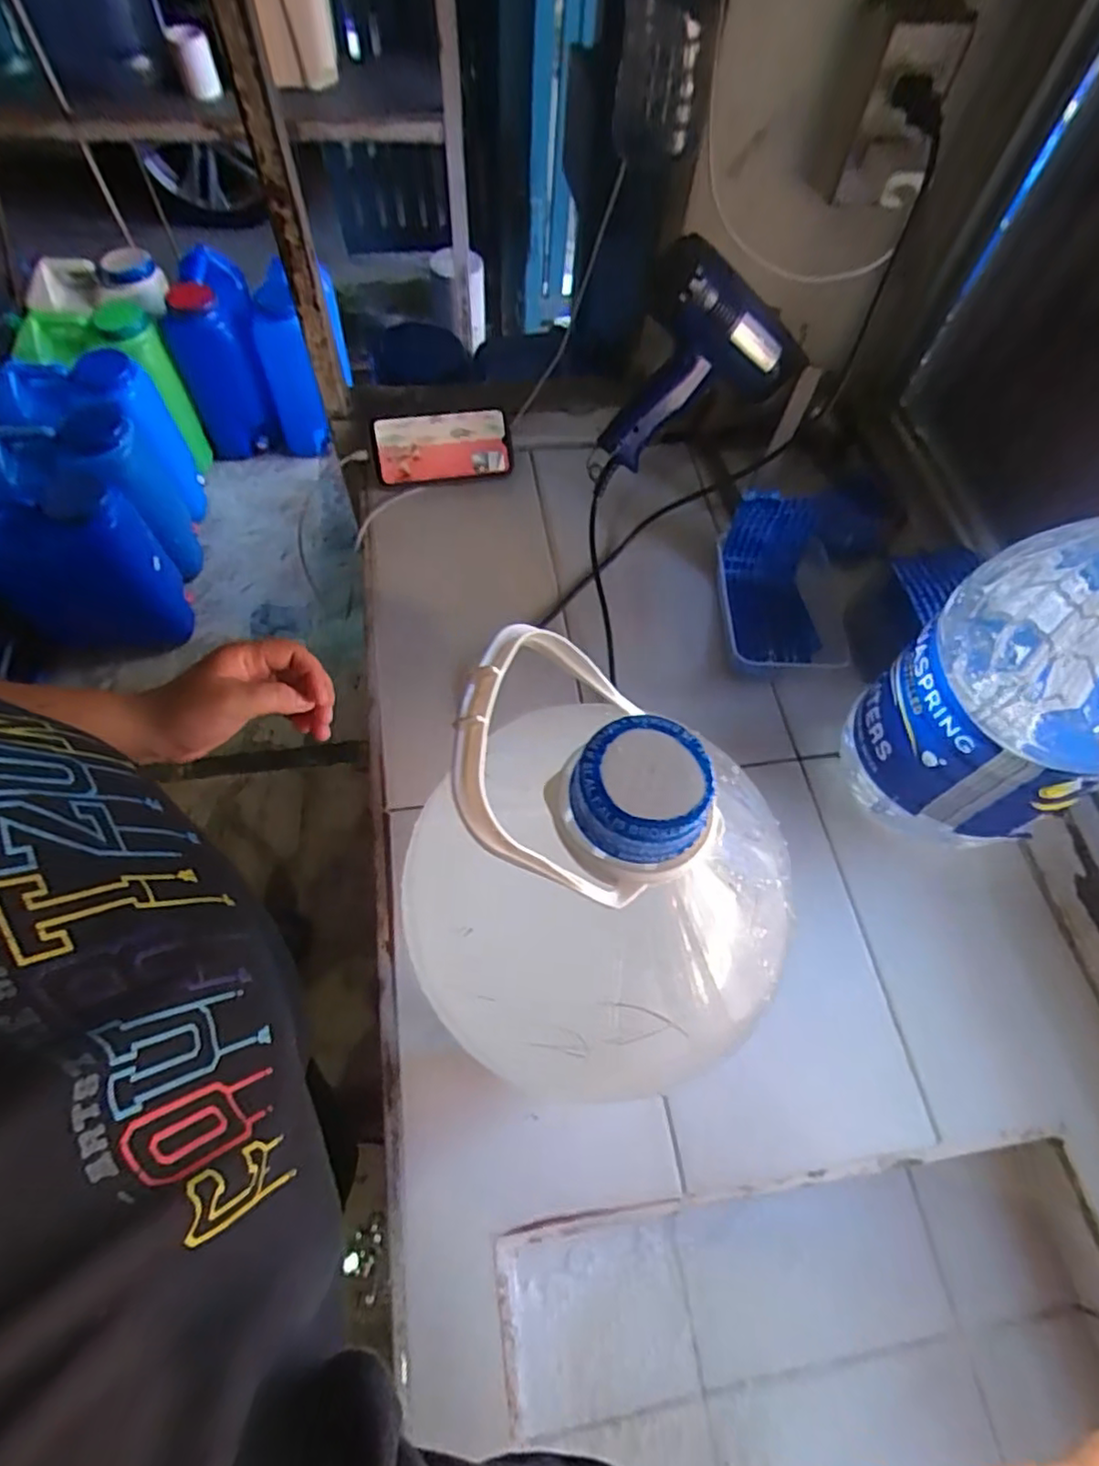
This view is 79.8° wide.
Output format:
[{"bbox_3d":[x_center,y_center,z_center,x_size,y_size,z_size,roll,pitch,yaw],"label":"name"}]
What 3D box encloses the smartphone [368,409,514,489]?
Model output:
[{"bbox_3d":[-0.121,-0.324,0.748,0.156,0.075,0.013,-9,21,-7],"label":"smartphone"}]

